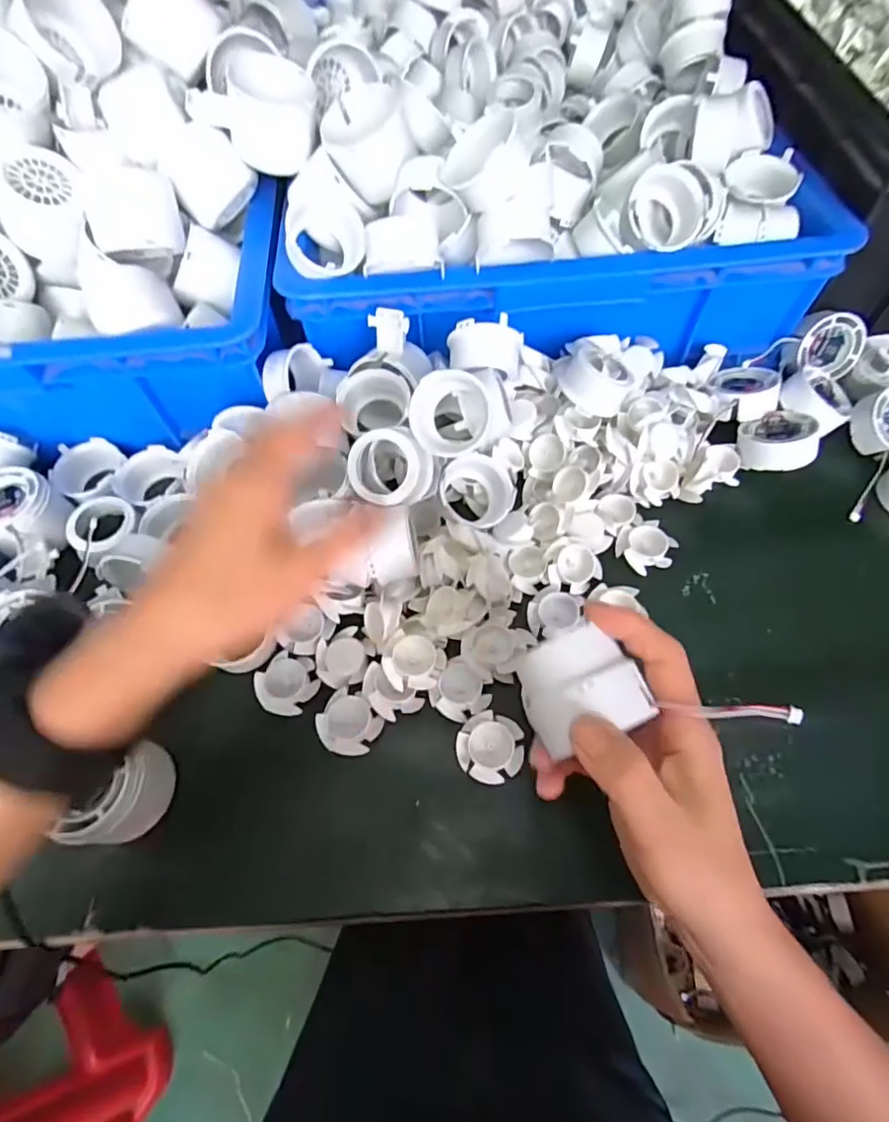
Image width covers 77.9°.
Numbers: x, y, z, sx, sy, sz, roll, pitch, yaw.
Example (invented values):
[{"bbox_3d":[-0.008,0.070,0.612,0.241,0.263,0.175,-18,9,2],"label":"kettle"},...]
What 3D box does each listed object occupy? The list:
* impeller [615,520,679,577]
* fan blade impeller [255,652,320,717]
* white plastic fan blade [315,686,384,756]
[{"bbox_3d":[0.148,-0.011,0.407,0.037,0.012,0.039,-1,63,1],"label":"impeller"},{"bbox_3d":[-0.105,0.081,0.367,0.036,0.013,0.040,36,69,18],"label":"fan blade impeller"},{"bbox_3d":[-0.061,0.104,0.350,0.038,0.011,0.037,34,69,17],"label":"white plastic fan blade"}]

